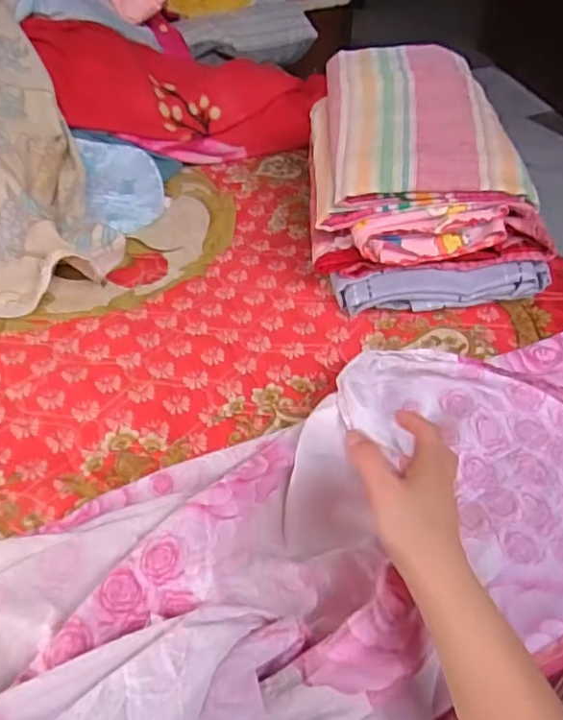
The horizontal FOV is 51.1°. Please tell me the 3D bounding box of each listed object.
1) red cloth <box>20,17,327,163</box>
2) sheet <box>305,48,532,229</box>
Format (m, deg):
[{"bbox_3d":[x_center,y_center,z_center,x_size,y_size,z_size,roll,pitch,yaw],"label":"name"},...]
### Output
[{"bbox_3d":[-0.221,-0.546,1.210,0.560,0.171,0.268,-3,40,-27],"label":"red cloth"},{"bbox_3d":[0.184,-0.338,0.852,0.273,0.114,0.358,0,42,0],"label":"sheet"}]

